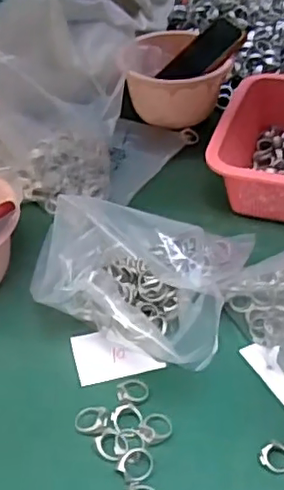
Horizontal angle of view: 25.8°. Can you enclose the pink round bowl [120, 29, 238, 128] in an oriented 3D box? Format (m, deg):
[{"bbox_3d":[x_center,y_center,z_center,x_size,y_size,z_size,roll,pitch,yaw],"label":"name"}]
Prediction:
[{"bbox_3d":[0.043,-0.226,0.832,0.127,0.067,0.135,-1,43,1],"label":"pink round bowl"}]

